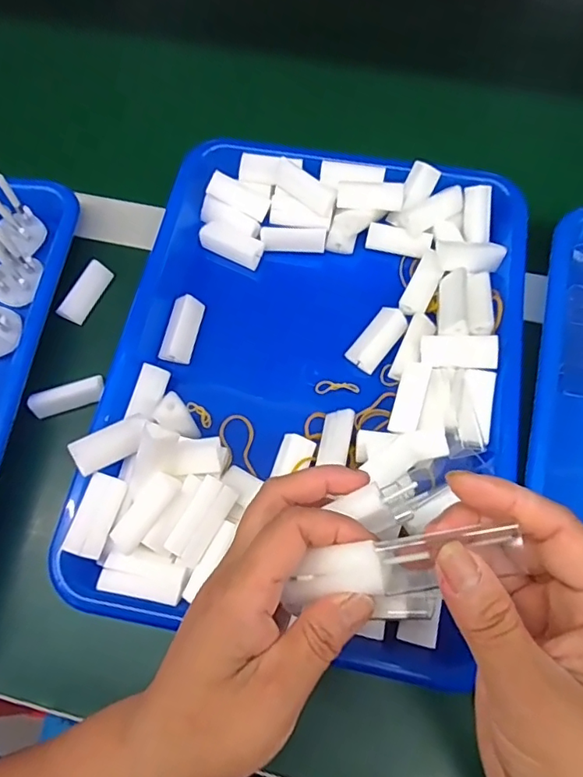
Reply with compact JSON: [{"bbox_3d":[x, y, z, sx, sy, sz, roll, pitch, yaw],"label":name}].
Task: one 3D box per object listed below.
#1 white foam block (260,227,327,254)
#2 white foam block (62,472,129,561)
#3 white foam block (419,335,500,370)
[{"bbox_3d":[0.002,-0.108,0.381,0.046,0.015,0.016,0,69,1],"label":"white foam block"},{"bbox_3d":[-0.110,0.072,0.298,0.021,0.009,0.045,21,66,-10],"label":"white foam block"},{"bbox_3d":[0.105,-0.023,0.327,0.045,0.012,0.018,6,69,4],"label":"white foam block"}]

